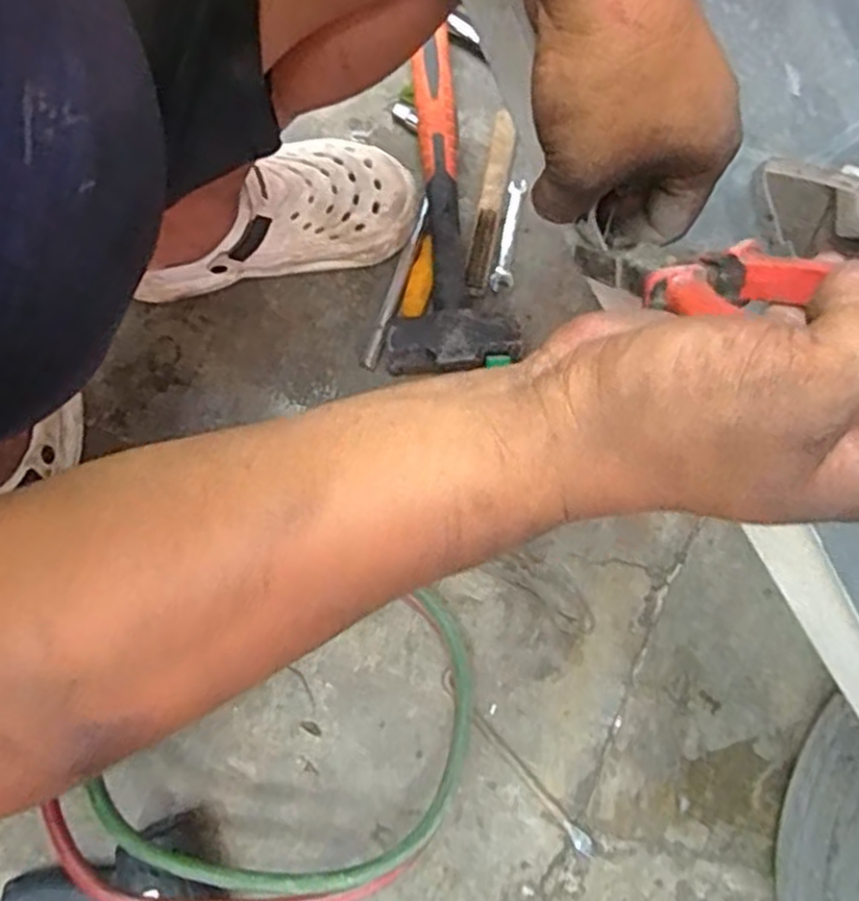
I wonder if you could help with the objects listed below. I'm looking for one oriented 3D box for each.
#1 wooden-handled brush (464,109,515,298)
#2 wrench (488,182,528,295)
[{"bbox_3d":[0.061,-0.244,0.756,0.024,0.013,0.195,10,80,1],"label":"wooden-handled brush"},{"bbox_3d":[0.078,-0.212,0.752,0.022,0.008,0.120,9,80,1],"label":"wrench"}]

